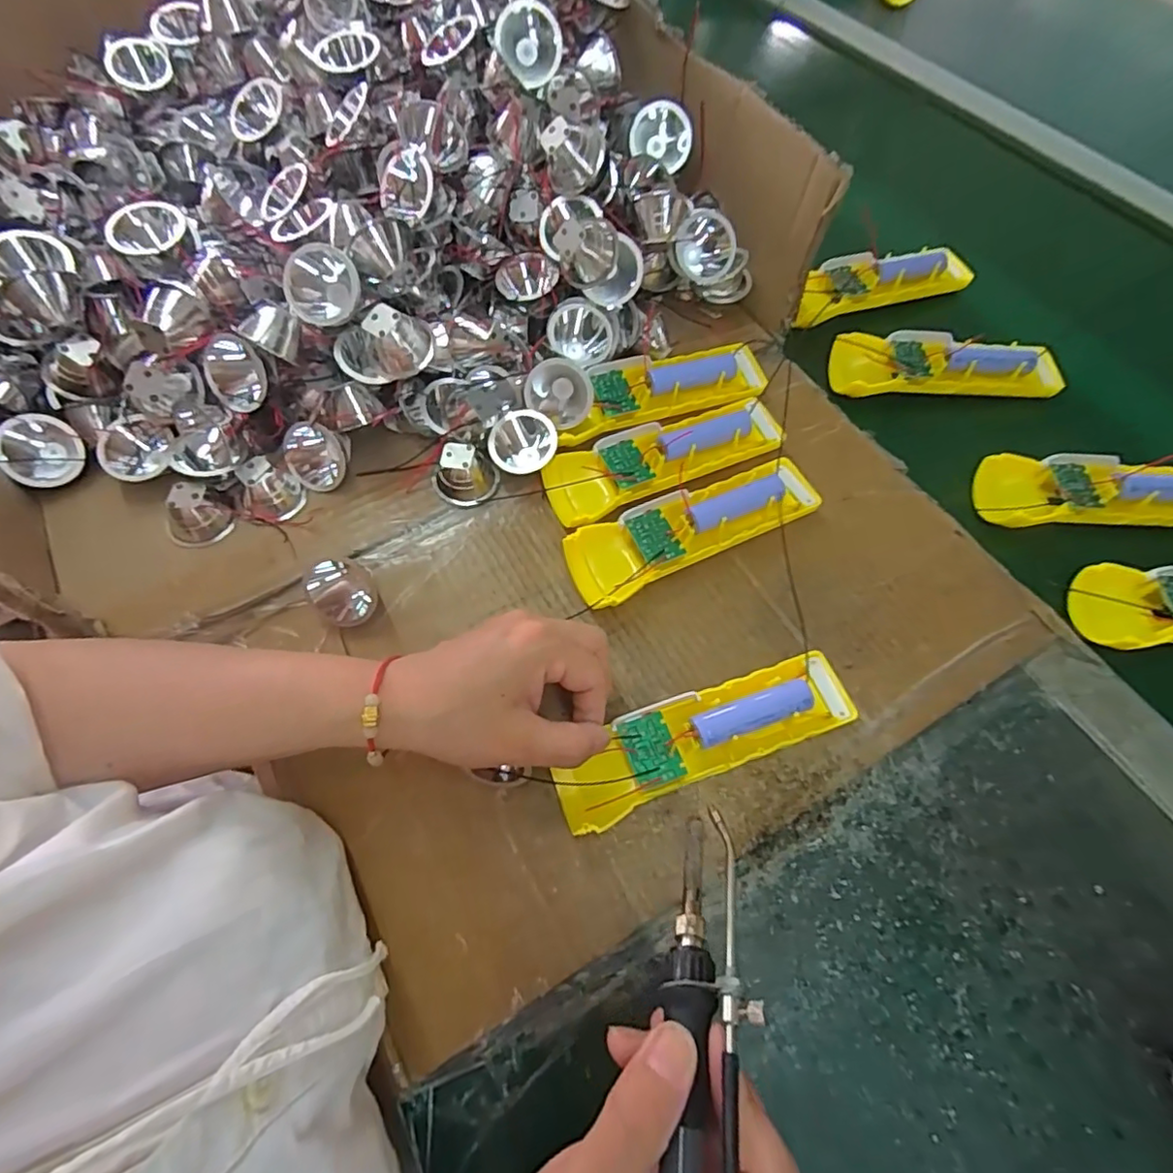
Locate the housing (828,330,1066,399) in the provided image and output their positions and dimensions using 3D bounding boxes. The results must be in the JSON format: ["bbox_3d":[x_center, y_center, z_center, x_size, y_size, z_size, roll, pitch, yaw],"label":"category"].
[{"bbox_3d":[0.258,-0.164,0.435,0.155,0.023,0.049,0,63,1],"label":"housing"}]

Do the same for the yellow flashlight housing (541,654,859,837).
[{"bbox_3d":[0.060,0.075,0.305,0.158,0.023,0.044,-19,67,-13],"label":"yellow flashlight housing"}]

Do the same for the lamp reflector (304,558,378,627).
[{"bbox_3d":[-0.140,0.002,0.344,0.033,0.035,0.032,-1,63,1],"label":"lamp reflector"}]

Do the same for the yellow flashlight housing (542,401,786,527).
[{"bbox_3d":[0.048,-0.084,0.384,0.152,0.021,0.048,-23,64,-10],"label":"yellow flashlight housing"}]

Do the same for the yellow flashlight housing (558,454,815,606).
[{"bbox_3d":[0.065,-0.037,0.365,0.156,0.026,0.048,-25,65,-11],"label":"yellow flashlight housing"}]

